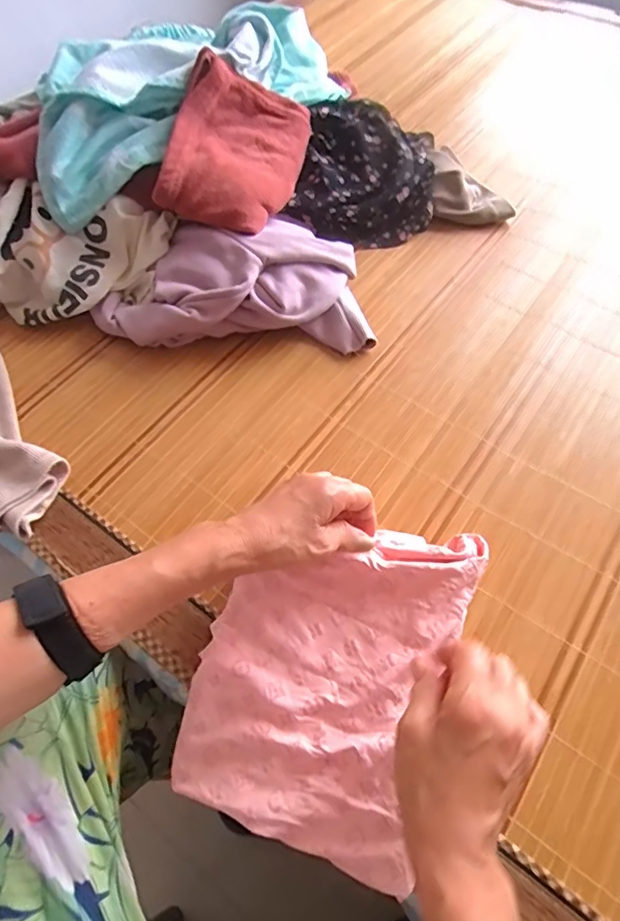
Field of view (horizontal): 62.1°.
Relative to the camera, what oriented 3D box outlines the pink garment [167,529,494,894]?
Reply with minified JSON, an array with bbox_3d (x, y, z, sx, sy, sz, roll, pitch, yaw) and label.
[{"bbox_3d":[0.013,0.165,0.419,0.194,0.061,0.245,17,61,12],"label":"pink garment"}]

